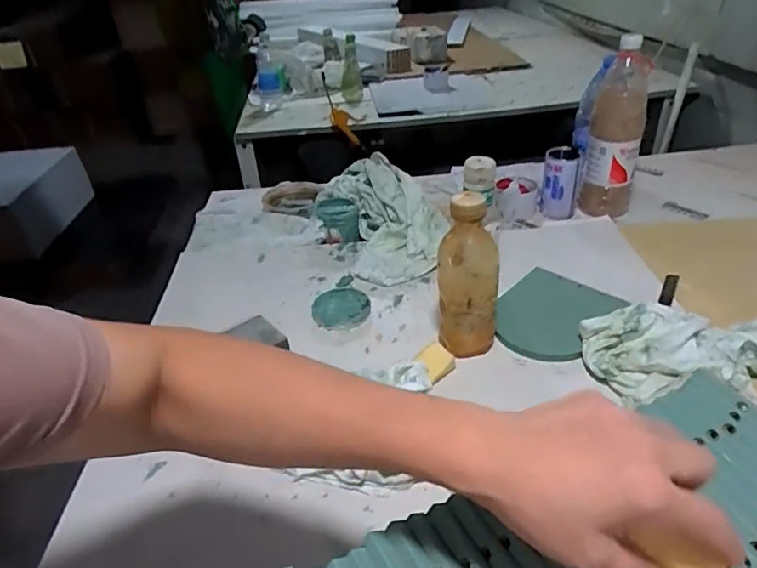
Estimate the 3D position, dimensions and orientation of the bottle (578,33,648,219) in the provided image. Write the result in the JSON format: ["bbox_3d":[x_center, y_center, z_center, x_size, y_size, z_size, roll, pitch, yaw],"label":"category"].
[{"bbox_3d":[0.410,-0.265,0.916,0.083,0.291,0.075,9,37,17],"label":"bottle"}]

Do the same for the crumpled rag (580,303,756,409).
[{"bbox_3d":[0.384,0.082,0.621,0.273,0.057,0.122,0,35,5],"label":"crumpled rag"}]

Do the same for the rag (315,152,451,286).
[{"bbox_3d":[0.008,-0.127,0.929,0.187,0.087,0.318,-15,37,-17],"label":"rag"}]

